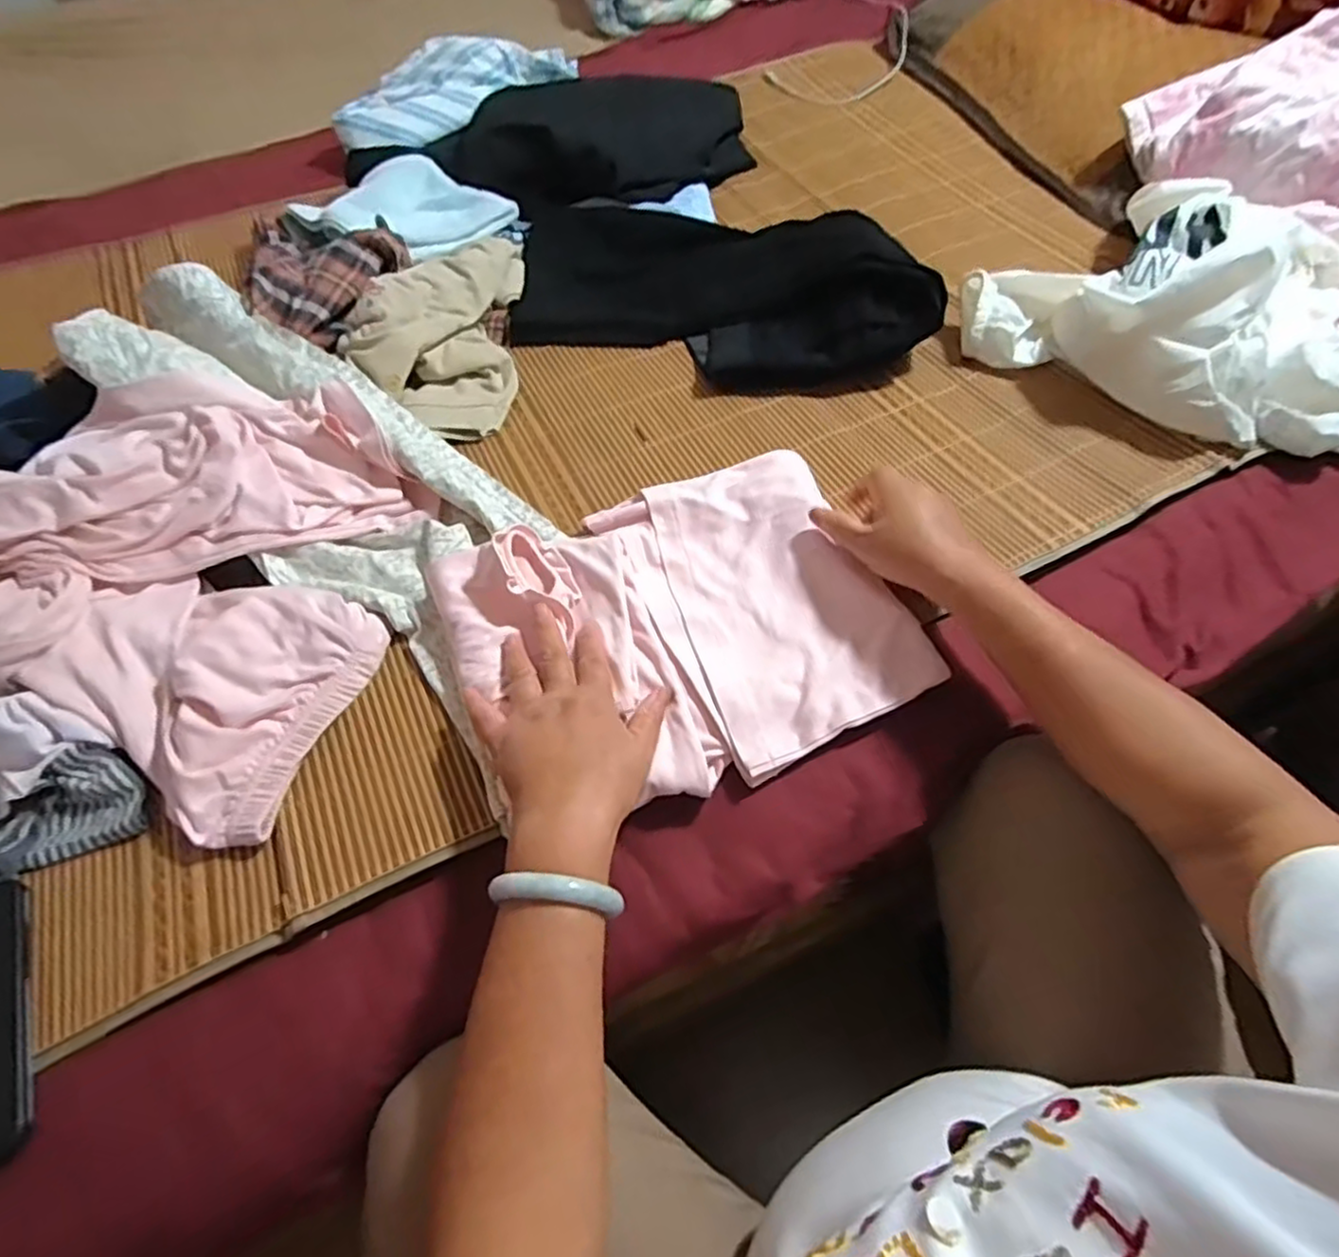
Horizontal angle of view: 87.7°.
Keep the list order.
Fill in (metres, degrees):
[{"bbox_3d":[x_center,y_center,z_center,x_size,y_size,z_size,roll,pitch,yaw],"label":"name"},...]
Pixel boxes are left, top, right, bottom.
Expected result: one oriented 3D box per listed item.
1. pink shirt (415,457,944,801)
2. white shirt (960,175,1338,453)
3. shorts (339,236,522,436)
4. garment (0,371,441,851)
[{"bbox_3d":[0.004,-0.010,0.525,0.319,0.042,0.259,-20,59,-10],"label":"pink shirt"},{"bbox_3d":[0.517,-0.311,0.656,0.272,0.119,0.392,-38,63,-20],"label":"white shirt"},{"bbox_3d":[-0.249,-0.329,0.744,0.156,0.079,0.291,-3,57,1],"label":"shorts"},{"bbox_3d":[-0.362,-0.065,0.562,0.366,0.085,0.344,25,62,18],"label":"garment"}]

